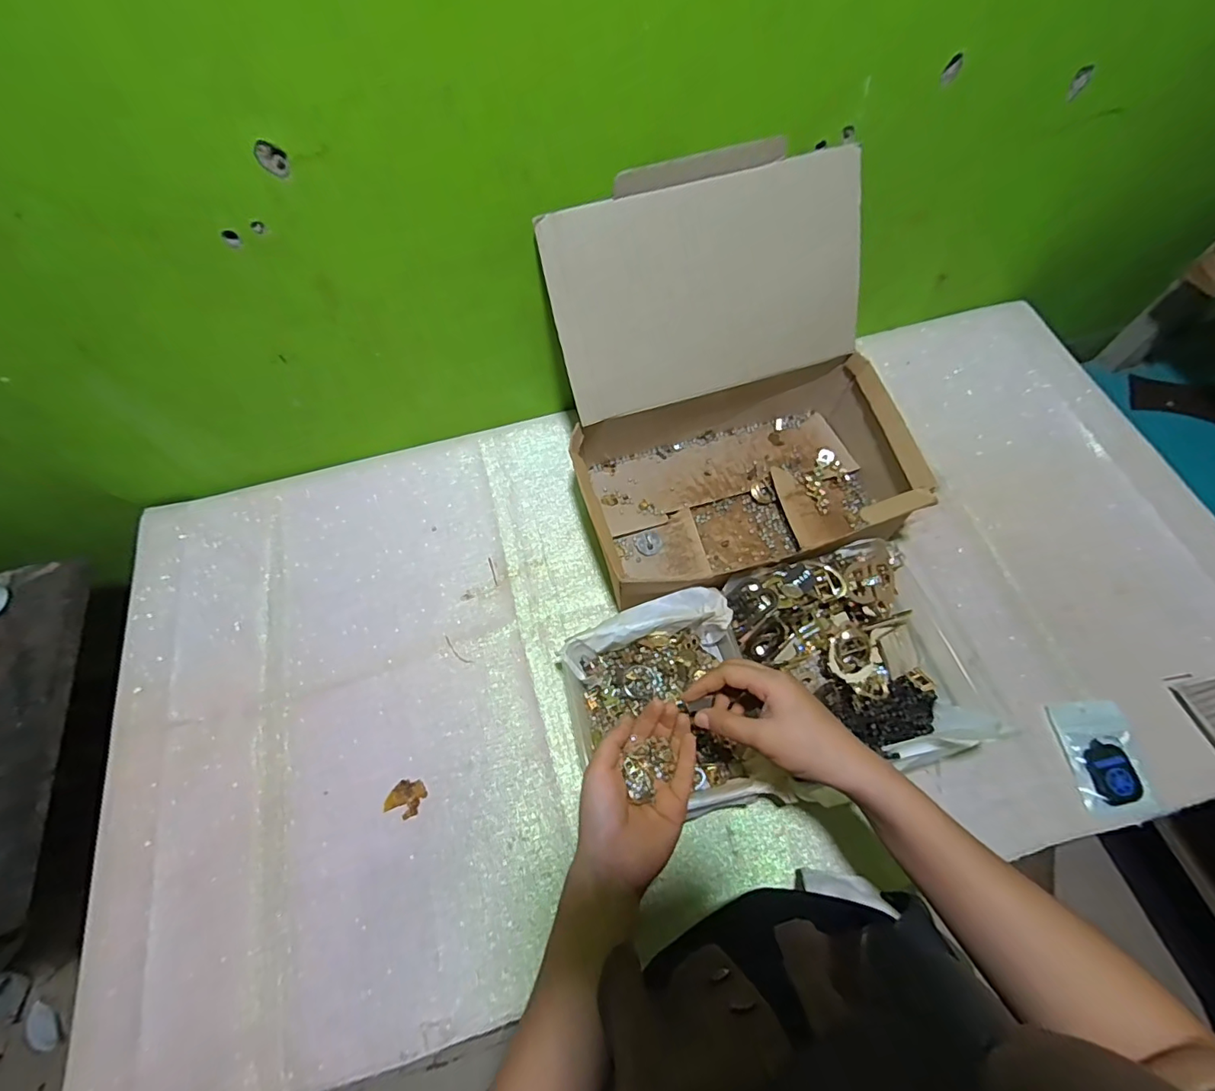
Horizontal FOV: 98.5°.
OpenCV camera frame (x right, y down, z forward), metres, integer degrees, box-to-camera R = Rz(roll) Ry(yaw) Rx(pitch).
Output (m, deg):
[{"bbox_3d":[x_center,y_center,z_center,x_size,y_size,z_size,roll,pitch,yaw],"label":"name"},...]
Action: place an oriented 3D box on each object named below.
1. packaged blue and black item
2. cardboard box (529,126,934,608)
[{"bbox_3d":[0.466,0.201,0.492,0.061,0.014,0.099,-3,65,2],"label":"packaged blue and black item"},{"bbox_3d":[0.128,-0.149,0.533,0.329,0.264,0.304,-15,65,-4],"label":"cardboard box"}]

